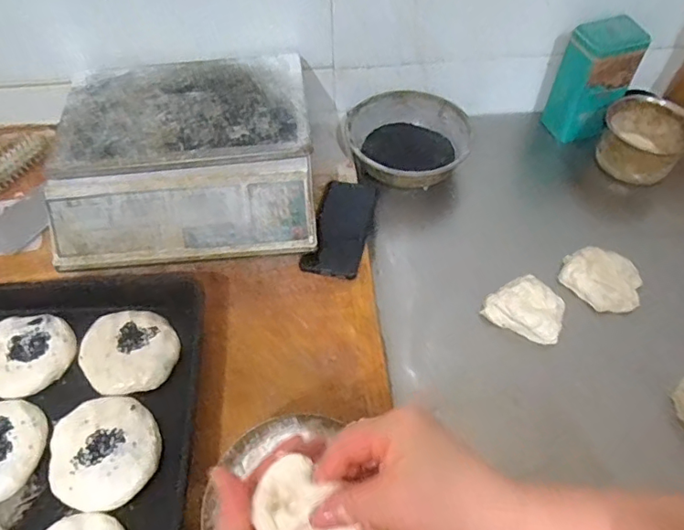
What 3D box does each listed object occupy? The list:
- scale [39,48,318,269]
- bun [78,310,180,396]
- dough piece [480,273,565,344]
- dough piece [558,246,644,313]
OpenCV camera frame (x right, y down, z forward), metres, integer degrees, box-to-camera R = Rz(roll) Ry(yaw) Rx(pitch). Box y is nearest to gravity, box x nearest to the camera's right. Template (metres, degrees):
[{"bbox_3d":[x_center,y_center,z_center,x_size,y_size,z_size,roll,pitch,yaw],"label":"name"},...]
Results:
[{"bbox_3d":[-0.206,-0.149,0.733,0.317,0.111,0.317,-4,53,-2],"label":"scale"},{"bbox_3d":[-0.238,0.095,0.595,0.097,0.020,0.111,-37,61,-24],"label":"bun"},{"bbox_3d":[0.229,0.052,0.667,0.094,0.041,0.068,21,56,16],"label":"dough piece"},{"bbox_3d":[0.337,0.017,0.690,0.098,0.042,0.075,25,57,19],"label":"dough piece"}]

